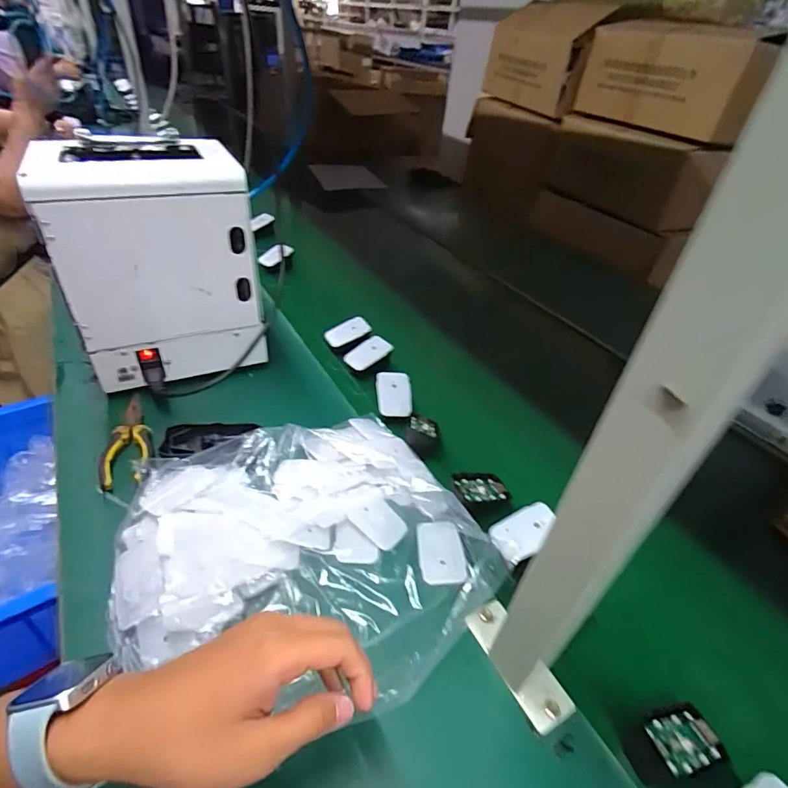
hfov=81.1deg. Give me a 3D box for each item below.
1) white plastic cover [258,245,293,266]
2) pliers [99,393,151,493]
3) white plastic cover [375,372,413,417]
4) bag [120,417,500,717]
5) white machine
[{"bbox_3d":[-0.245,-0.289,0.955,0.070,0.030,0.011,-35,30,-4],"label":"white plastic cover"},{"bbox_3d":[-0.312,0.049,0.533,0.052,0.020,0.140,-12,43,-22],"label":"pliers"},{"bbox_3d":[0.000,0.000,0.626,0.047,0.011,0.066,-1,66,-10],"label":"white plastic cover"},{"bbox_3d":[-0.084,0.144,0.441,0.321,0.043,0.287,-16,46,-23],"label":"bag"},{"bbox_3d":[-0.290,-0.156,0.597,0.209,0.283,0.149,-10,42,-19],"label":"white machine"}]

